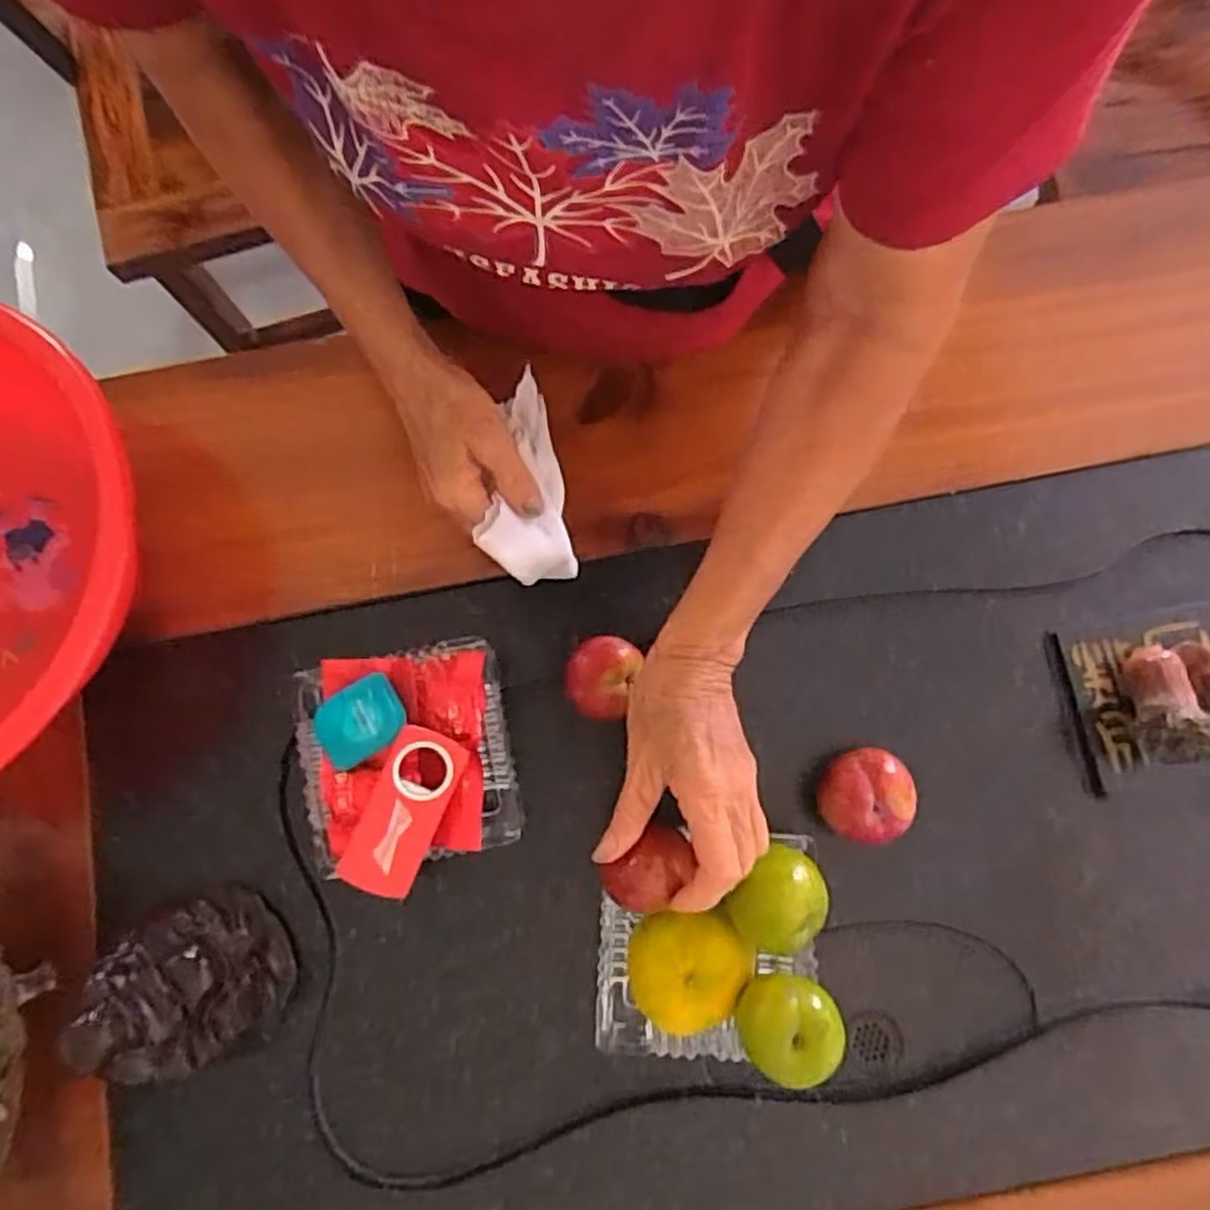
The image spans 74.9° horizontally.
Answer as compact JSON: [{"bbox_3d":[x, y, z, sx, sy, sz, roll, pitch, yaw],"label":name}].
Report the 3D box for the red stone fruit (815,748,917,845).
[{"bbox_3d":[0.152,0.113,0.468,0.049,0.049,0.052,0,79,1],"label":"red stone fruit"}]

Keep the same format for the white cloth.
[{"bbox_3d":[-0.052,-0.074,0.462,0.020,0.076,0.123,-13,92,40],"label":"white cloth"}]

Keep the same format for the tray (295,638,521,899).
[{"bbox_3d":[-0.116,0.094,0.469,0.116,0.067,0.129,-11,79,-1],"label":"tray"}]

